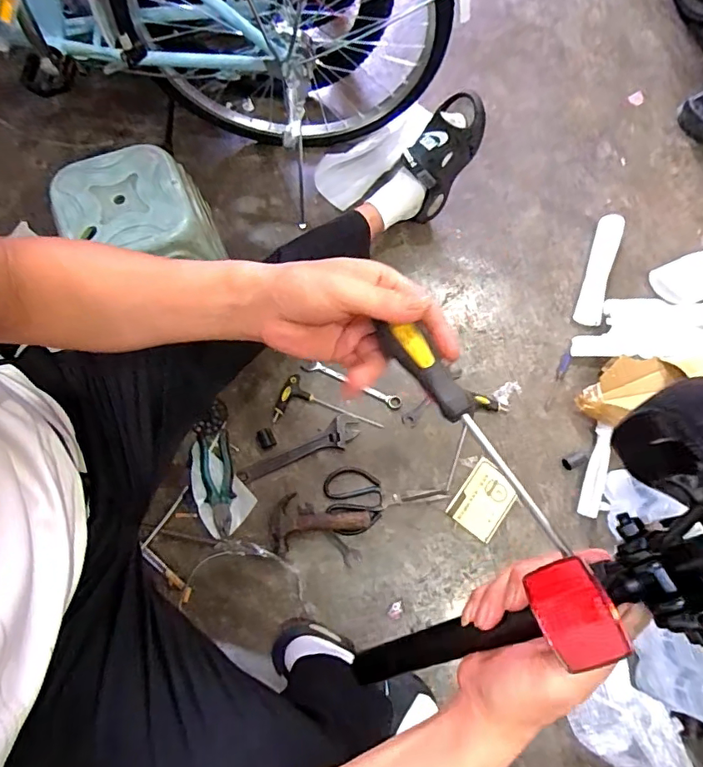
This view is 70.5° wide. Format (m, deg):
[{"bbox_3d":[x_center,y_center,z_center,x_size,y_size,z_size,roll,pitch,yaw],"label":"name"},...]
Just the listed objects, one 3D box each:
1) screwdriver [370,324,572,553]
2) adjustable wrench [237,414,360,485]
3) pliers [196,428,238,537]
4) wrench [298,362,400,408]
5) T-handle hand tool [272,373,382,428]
[{"bbox_3d":[0.079,0.029,0.337,0.019,0.028,0.184,-33,75,-11],"label":"screwdriver"},{"bbox_3d":[-0.095,0.131,0.932,0.234,0.019,0.051,-29,76,-9],"label":"adjustable wrench"},{"bbox_3d":[-0.239,0.173,0.894,0.054,0.014,0.193,-12,74,-5],"label":"pliers"},{"bbox_3d":[0.002,0.000,0.973,0.205,0.012,0.028,23,73,7],"label":"wrench"},{"bbox_3d":[-0.047,0.066,0.947,0.195,0.025,0.095,26,74,6],"label":"T-handle hand tool"}]

